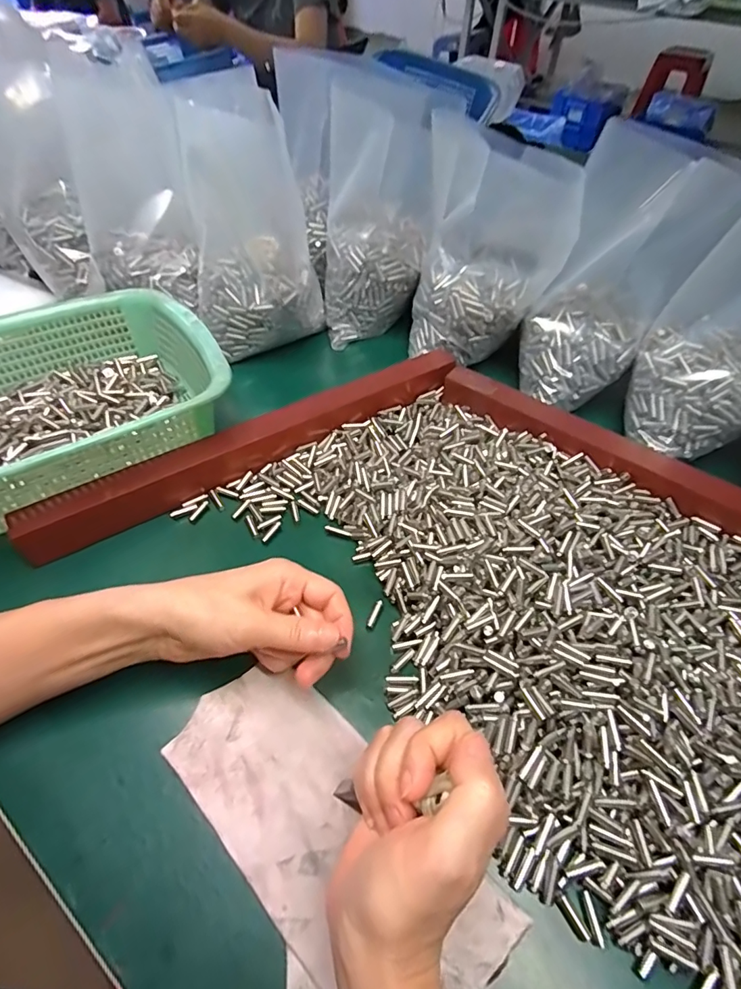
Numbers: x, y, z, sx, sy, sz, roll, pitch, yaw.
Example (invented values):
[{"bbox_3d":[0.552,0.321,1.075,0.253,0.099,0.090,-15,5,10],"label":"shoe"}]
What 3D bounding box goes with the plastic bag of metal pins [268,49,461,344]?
[{"bbox_3d":[-0.001,-0.300,0.519,0.137,0.199,0.129,-13,54,-11],"label":"plastic bag of metal pins"}]

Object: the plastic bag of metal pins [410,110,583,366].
[{"bbox_3d":[0.109,-0.236,0.466,0.132,0.177,0.101,3,53,1],"label":"plastic bag of metal pins"}]

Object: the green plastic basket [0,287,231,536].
[{"bbox_3d":[-0.280,-0.079,0.406,0.293,0.116,0.225,-32,62,-16],"label":"green plastic basket"}]

